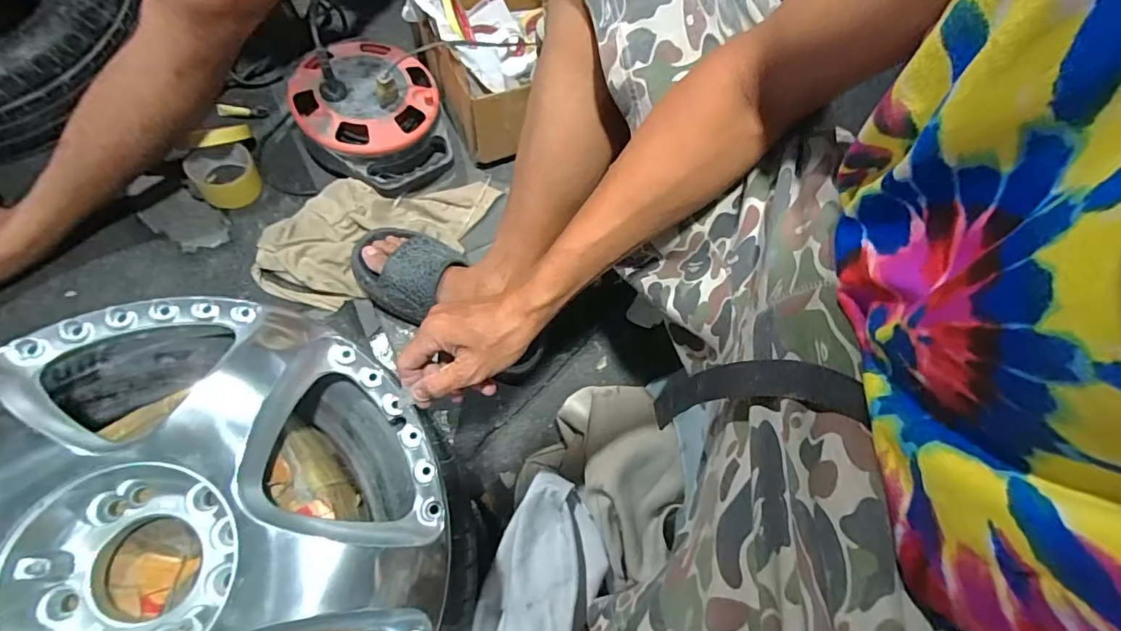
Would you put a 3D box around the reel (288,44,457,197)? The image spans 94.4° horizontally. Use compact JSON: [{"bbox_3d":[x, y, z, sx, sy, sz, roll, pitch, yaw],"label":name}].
[{"bbox_3d":[-0.272,-0.296,0.759,0.208,0.127,0.236,-32,72,-16],"label":"reel"}]

